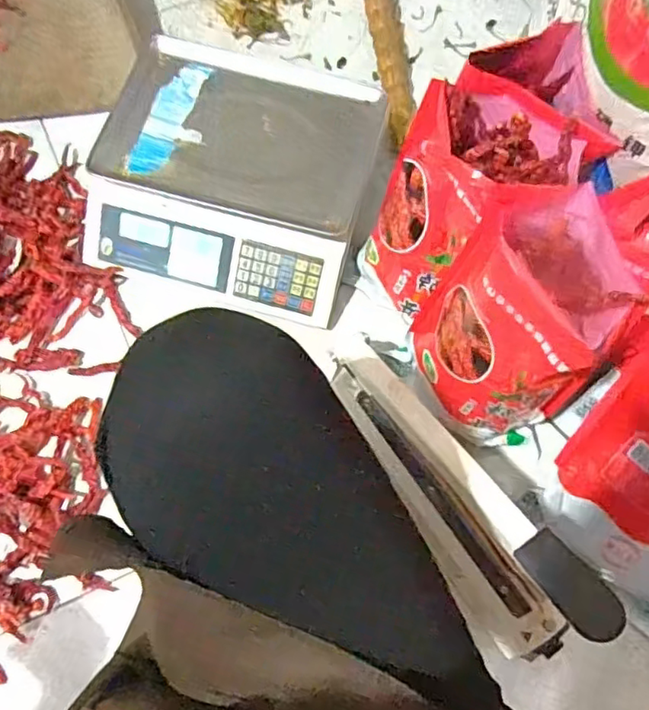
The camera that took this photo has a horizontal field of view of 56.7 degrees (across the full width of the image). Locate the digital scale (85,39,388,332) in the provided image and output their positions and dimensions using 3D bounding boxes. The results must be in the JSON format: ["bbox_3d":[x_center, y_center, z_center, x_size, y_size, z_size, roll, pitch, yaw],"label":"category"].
[{"bbox_3d":[-0.109,-0.236,0.785,0.327,0.102,0.322,15,69,5],"label":"digital scale"}]

